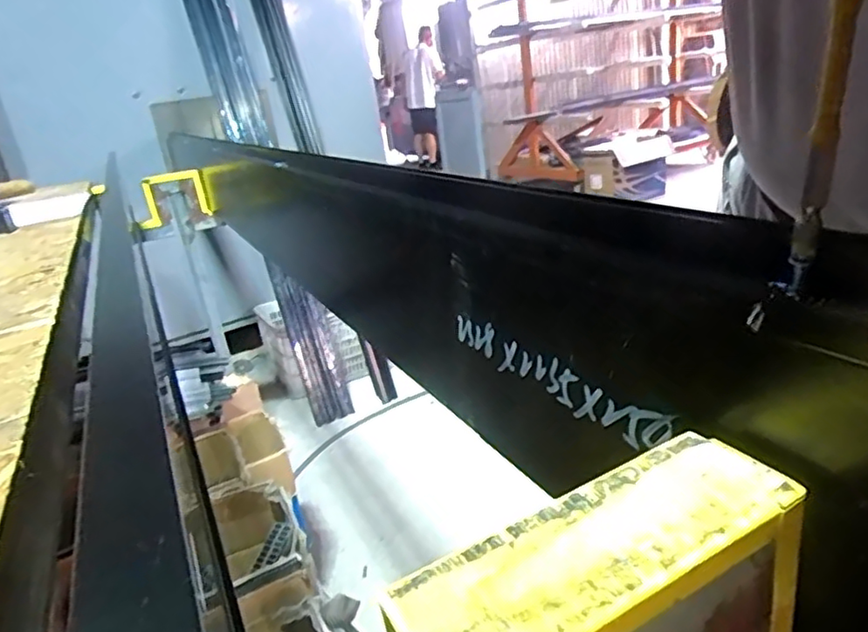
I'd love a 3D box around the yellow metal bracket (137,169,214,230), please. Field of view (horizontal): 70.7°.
[{"bbox_3d":[-0.608,-0.270,1.411,0.158,0.110,0.034,-18,27,-19],"label":"yellow metal bracket"}]

